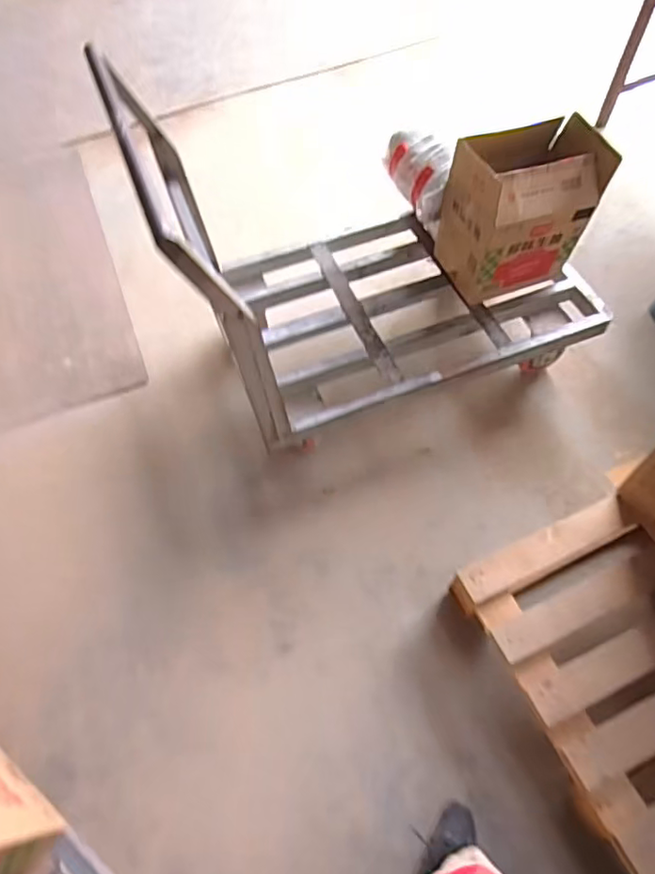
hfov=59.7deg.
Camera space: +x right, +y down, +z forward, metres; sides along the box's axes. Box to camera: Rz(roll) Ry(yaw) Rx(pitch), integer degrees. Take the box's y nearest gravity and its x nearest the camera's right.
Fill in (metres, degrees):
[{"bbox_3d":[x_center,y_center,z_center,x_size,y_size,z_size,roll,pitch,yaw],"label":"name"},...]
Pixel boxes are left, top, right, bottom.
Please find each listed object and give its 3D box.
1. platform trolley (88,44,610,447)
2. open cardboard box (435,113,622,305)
[{"bbox_3d":[0.146,-0.487,1.426,1.031,0.721,0.670,-20,54,-9],"label":"platform trolley"},{"bbox_3d":[0.504,-0.601,1.492,0.368,0.344,0.249,-18,54,-8],"label":"open cardboard box"}]

